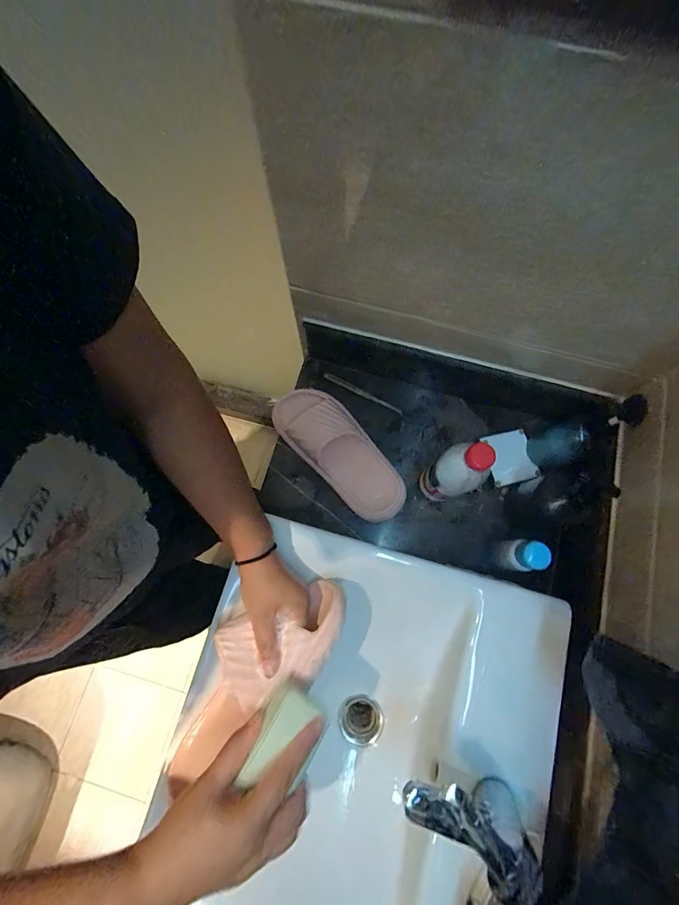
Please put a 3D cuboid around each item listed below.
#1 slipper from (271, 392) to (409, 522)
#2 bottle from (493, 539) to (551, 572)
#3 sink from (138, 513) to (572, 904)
[{"bbox_3d":[0.003,-0.004,0.608,0.108,0.057,0.263,-44,79,-9],"label":"slipper"},{"bbox_3d":[0.246,0.148,0.533,0.045,0.121,0.044,3,76,2],"label":"bottle"},{"bbox_3d":[0.026,0.358,0.476,0.419,0.123,0.455,15,76,5],"label":"sink"}]

